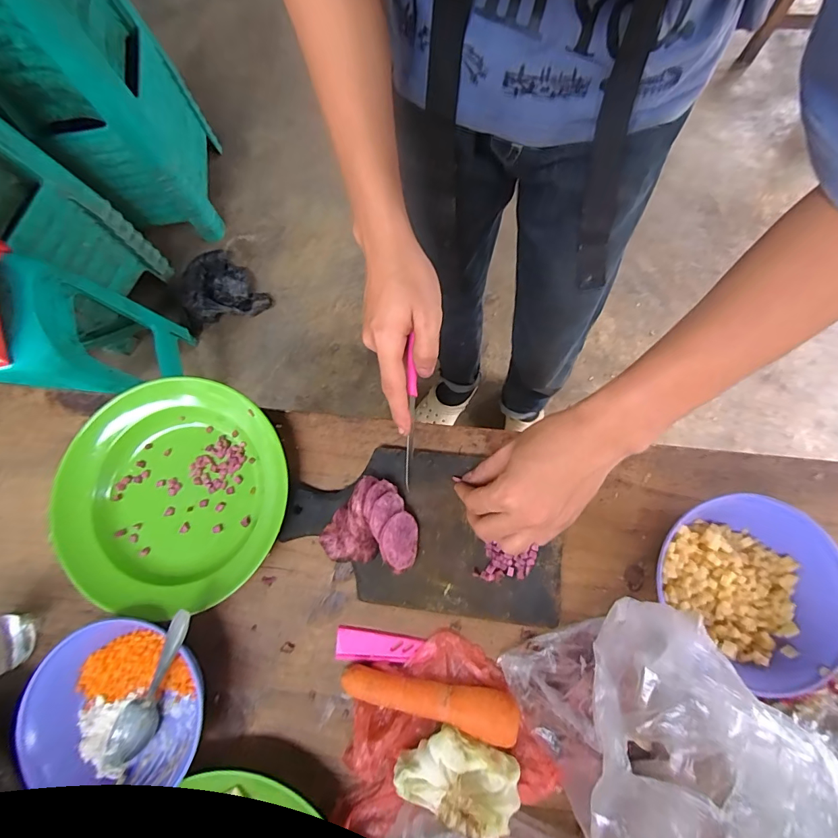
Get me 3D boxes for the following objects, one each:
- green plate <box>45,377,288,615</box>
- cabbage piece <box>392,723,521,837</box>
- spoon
[{"bbox_3d":[-0.228,0.073,0.394,0.207,0.048,0.207,0,75,1],"label":"green plate"},{"bbox_3d":[0.031,0.269,0.312,0.091,0.044,0.049,17,76,6],"label":"cabbage piece"},{"bbox_3d":[-0.226,0.224,0.355,0.034,0.020,0.163,29,104,8],"label":"spoon"}]

